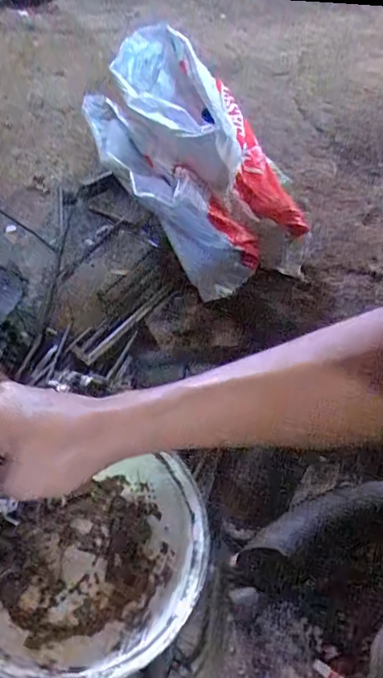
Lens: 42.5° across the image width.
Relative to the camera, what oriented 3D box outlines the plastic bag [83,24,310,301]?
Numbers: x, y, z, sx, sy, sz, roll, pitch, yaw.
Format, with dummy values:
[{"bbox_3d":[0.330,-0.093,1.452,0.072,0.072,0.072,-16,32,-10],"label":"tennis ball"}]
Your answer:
[{"bbox_3d":[-0.020,-0.311,0.820,0.252,0.223,0.472,-19,52,-17],"label":"plastic bag"}]

